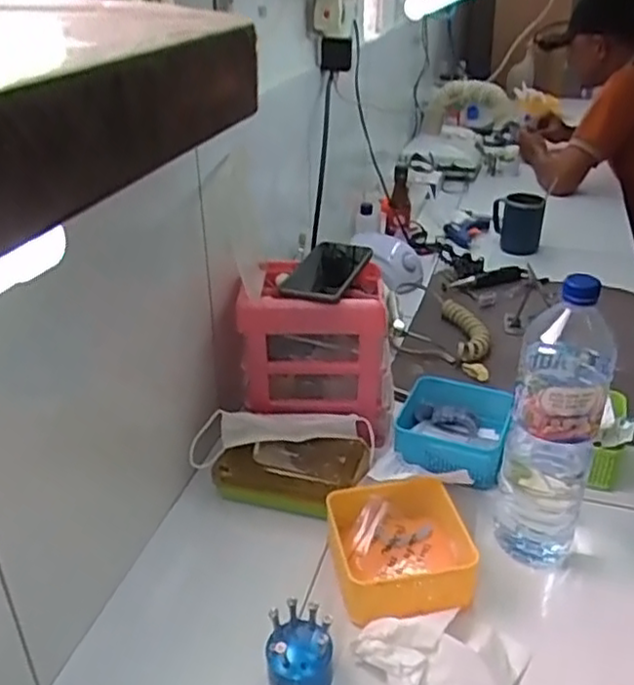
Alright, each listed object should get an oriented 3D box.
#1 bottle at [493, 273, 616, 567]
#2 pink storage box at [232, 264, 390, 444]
[{"bbox_3d":[0.235,0.082,0.696,0.085,0.309,0.083,13,32,22],"label":"bottle"},{"bbox_3d":[0.002,-0.003,0.909,0.189,0.162,0.132,1,29,2],"label":"pink storage box"}]

